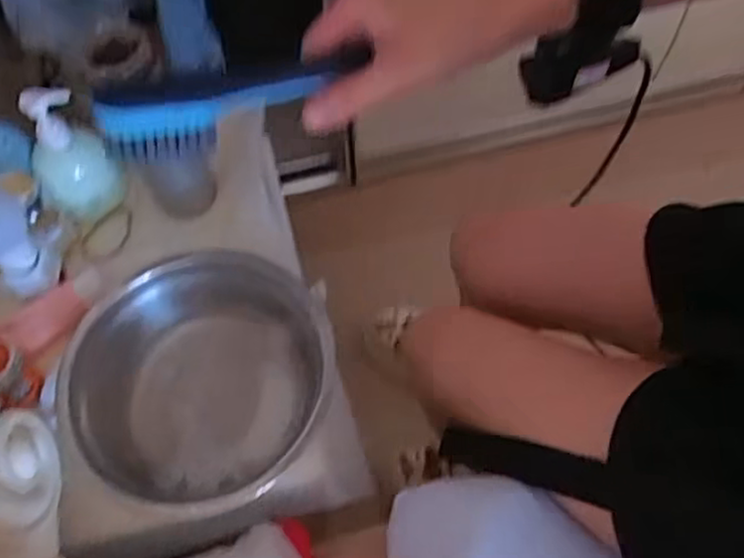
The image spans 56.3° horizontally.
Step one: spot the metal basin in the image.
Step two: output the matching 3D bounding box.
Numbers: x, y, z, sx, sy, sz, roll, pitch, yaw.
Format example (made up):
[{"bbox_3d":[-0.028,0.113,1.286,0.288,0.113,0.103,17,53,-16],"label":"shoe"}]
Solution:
[{"bbox_3d":[-0.152,0.082,0.594,0.202,0.068,0.224,17,64,10],"label":"metal basin"}]

